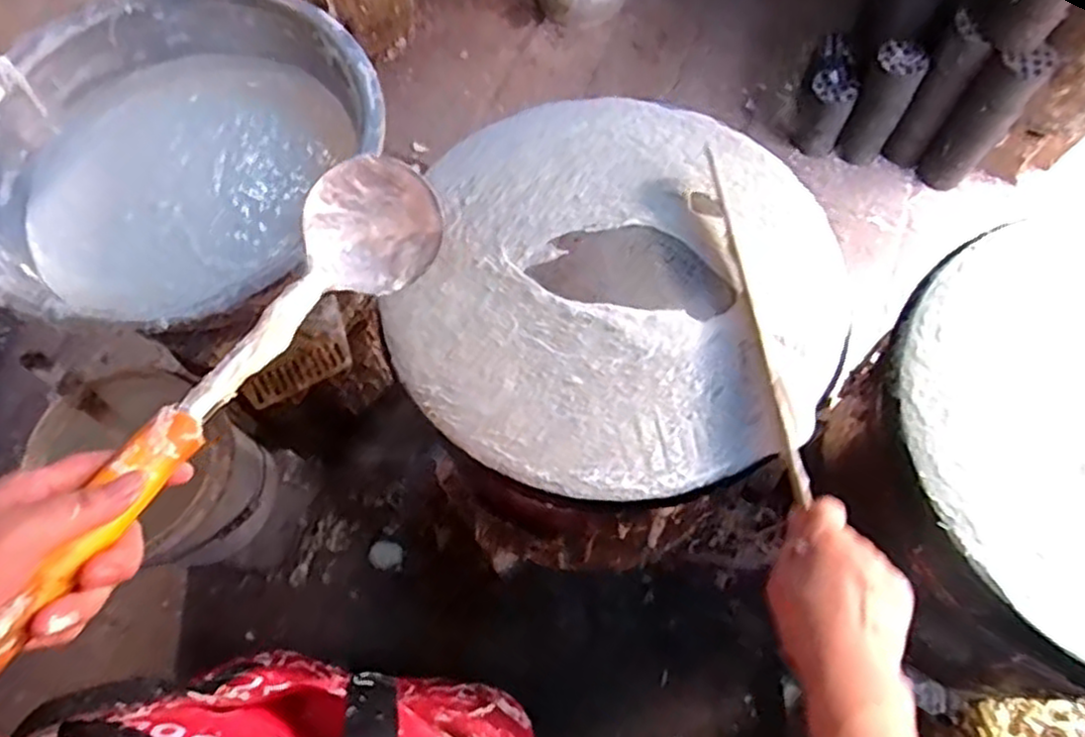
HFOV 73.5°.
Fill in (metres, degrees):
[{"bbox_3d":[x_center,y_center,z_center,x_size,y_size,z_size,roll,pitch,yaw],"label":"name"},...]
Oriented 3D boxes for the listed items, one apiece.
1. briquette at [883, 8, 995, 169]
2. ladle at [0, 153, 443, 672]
[{"bbox_3d":[0.788,-0.545,1.464,0.088,0.315,0.094,26,70,12],"label":"briquette"},{"bbox_3d":[-0.180,0.000,0.428,0.074,0.074,0.365,22,51,11],"label":"ladle"}]

